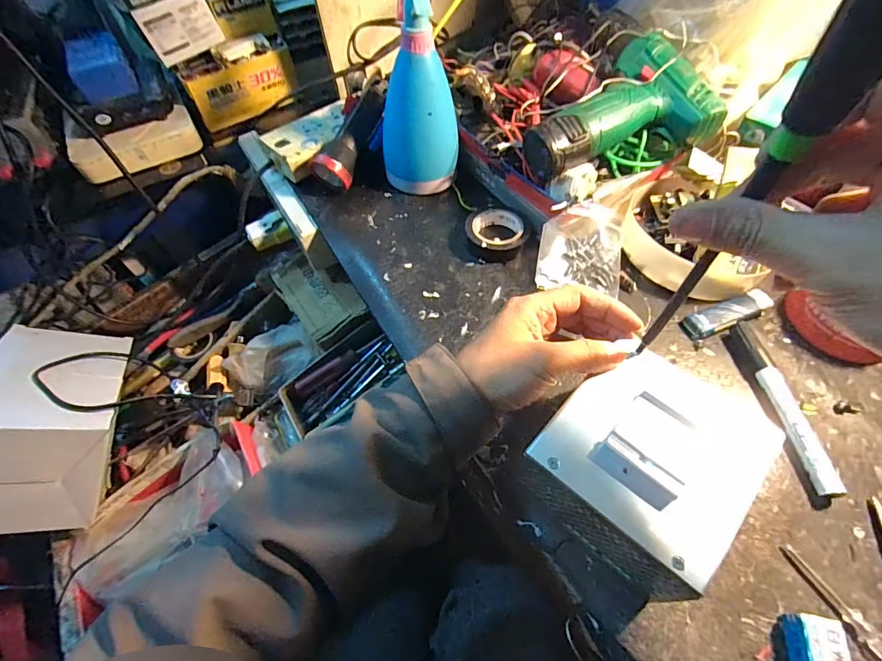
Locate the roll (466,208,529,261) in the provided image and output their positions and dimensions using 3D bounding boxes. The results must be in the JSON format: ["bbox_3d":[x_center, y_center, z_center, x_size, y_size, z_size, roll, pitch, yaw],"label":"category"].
[{"bbox_3d":[0.055,-0.097,0.437,0.058,0.019,0.060,-1,57,2],"label":"roll"}]

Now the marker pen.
[{"bbox_3d":[0.260,0.054,0.334,0.017,0.015,0.138,-5,57,-1],"label":"marker pen"}]

